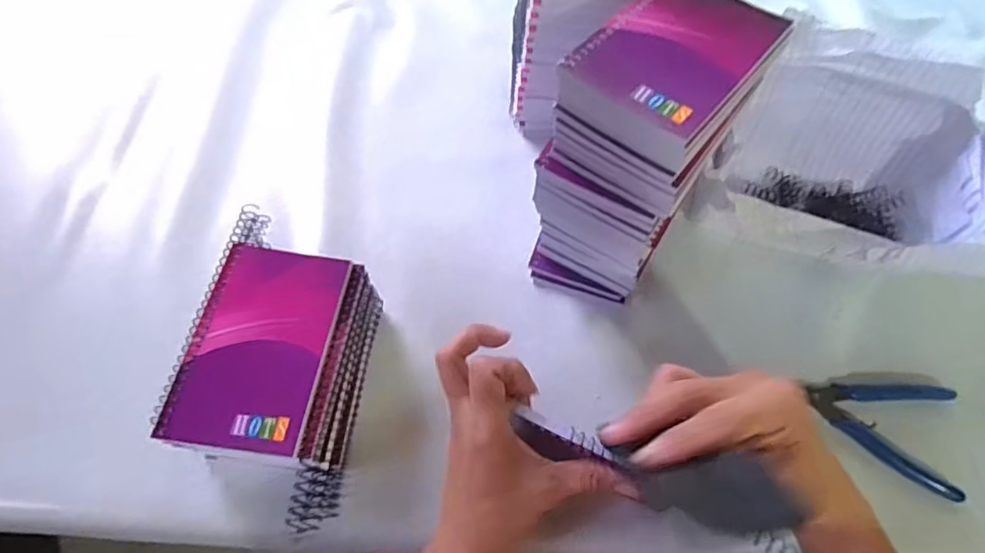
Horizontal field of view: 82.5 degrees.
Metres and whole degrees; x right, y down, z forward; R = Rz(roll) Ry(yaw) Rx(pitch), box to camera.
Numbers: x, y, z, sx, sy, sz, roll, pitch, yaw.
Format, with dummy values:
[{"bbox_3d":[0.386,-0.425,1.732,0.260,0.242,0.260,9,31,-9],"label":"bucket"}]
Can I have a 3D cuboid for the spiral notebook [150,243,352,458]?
[{"bbox_3d":[-0.143,0.039,0.344,0.082,0.009,0.128,8,61,0],"label":"spiral notebook"}]

